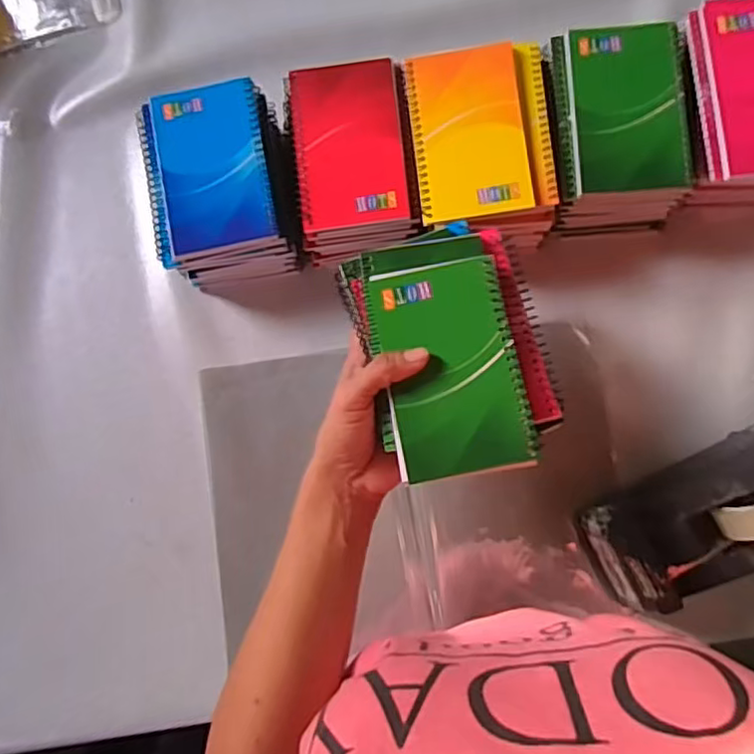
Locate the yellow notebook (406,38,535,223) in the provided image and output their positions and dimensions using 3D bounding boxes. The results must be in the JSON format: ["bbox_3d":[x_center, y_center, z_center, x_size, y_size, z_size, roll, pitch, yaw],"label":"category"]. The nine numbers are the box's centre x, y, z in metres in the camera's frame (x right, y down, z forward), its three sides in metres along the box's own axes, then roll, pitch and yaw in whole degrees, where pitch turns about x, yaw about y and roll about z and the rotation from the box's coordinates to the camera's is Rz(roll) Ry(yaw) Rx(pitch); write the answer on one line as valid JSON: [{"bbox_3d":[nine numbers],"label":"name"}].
[{"bbox_3d":[0.069,-0.183,0.481,0.081,0.011,0.132,-6,83,3],"label":"yellow notebook"}]

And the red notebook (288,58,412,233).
[{"bbox_3d":[-0.022,-0.179,0.491,0.081,0.007,0.128,-7,83,3],"label":"red notebook"}]

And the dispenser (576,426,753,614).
[{"bbox_3d":[0.260,0.087,0.454,0.210,0.106,0.084,-28,82,13],"label":"dispenser"}]

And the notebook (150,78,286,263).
[{"bbox_3d":[-0.126,-0.163,0.498,0.083,0.013,0.133,-11,83,2],"label":"notebook"}]

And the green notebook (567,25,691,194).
[{"bbox_3d":[0.188,-0.202,0.477,0.084,0.010,0.129,-2,83,3],"label":"green notebook"}]

